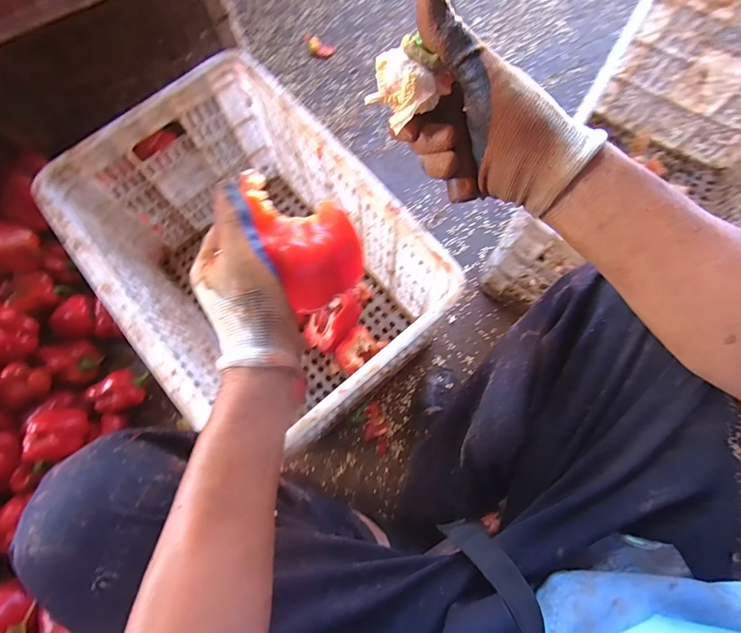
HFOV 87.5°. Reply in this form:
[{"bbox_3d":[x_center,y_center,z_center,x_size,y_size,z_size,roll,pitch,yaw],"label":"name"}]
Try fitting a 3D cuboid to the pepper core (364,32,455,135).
[{"bbox_3d":[0.023,-0.161,0.270,0.042,0.032,0.049,-39,77,-9],"label":"pepper core"}]

